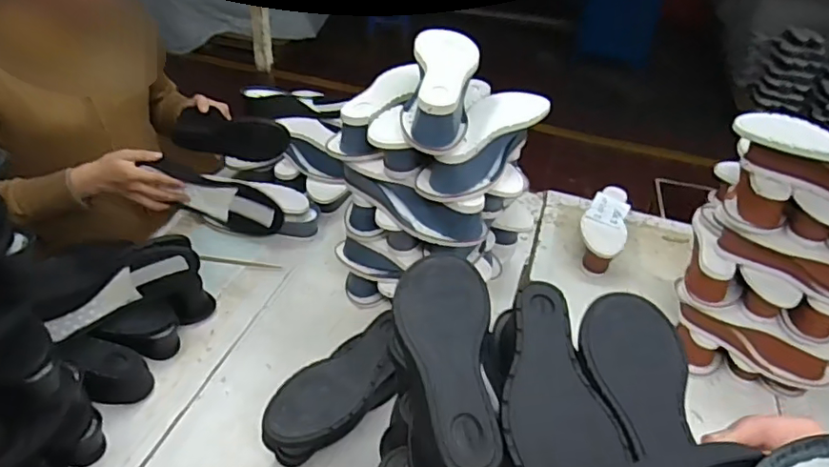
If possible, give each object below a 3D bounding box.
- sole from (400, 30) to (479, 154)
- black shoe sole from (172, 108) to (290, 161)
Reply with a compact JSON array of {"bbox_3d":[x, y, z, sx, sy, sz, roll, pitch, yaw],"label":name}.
[{"bbox_3d":[0.041,-0.216,0.798,0.106,0.078,0.207,7,61,1],"label":"sole"},{"bbox_3d":[-0.317,-0.169,0.983,0.194,0.072,0.024,6,10,3],"label":"black shoe sole"}]

